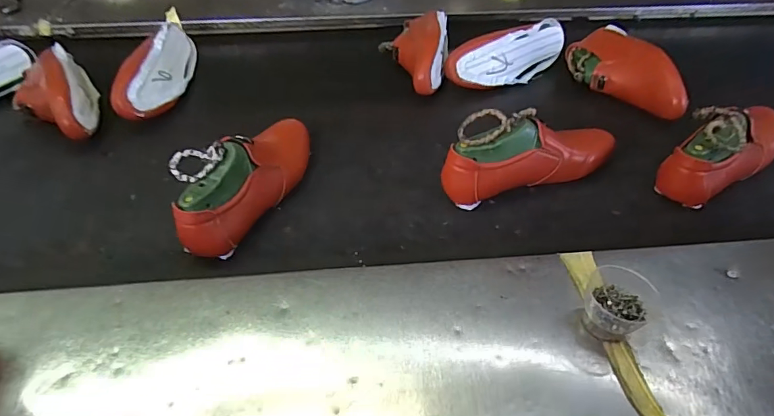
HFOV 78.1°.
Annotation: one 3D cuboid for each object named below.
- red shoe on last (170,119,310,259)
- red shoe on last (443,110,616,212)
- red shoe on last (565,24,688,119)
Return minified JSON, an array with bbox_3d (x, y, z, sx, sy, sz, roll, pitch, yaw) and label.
[{"bbox_3d":[-0.177,-0.048,0.618,0.071,0.098,0.245,21,48,19],"label":"red shoe on last"},{"bbox_3d":[0.196,-0.081,0.648,0.247,0.094,0.068,-13,46,-14],"label":"red shoe on last"},{"bbox_3d":[0.401,-0.245,0.818,0.093,0.075,0.260,-3,45,-5],"label":"red shoe on last"}]

